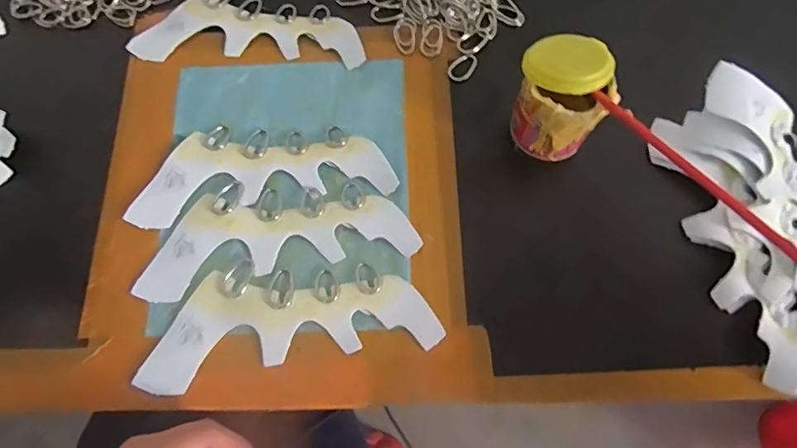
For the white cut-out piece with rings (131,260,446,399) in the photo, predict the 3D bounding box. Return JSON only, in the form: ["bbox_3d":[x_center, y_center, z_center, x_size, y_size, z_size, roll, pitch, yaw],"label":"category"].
[{"bbox_3d":[-0.083,0.068,0.369,0.214,0.004,0.084,-9,70,-3],"label":"white cut-out piece with rings"}]

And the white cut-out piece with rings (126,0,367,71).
[{"bbox_3d":[-0.141,-0.188,0.471,0.217,0.005,0.087,7,70,3],"label":"white cut-out piece with rings"}]

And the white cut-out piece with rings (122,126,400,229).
[{"bbox_3d":[-0.116,-0.049,0.415,0.215,0.009,0.081,-7,70,-3],"label":"white cut-out piece with rings"}]

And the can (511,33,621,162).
[{"bbox_3d":[0.130,-0.100,0.402,0.067,0.093,0.070,0,70,0],"label":"can"}]

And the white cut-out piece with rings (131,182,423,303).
[{"bbox_3d":[-0.100,0.004,0.395,0.216,0.009,0.081,-10,70,-4],"label":"white cut-out piece with rings"}]

